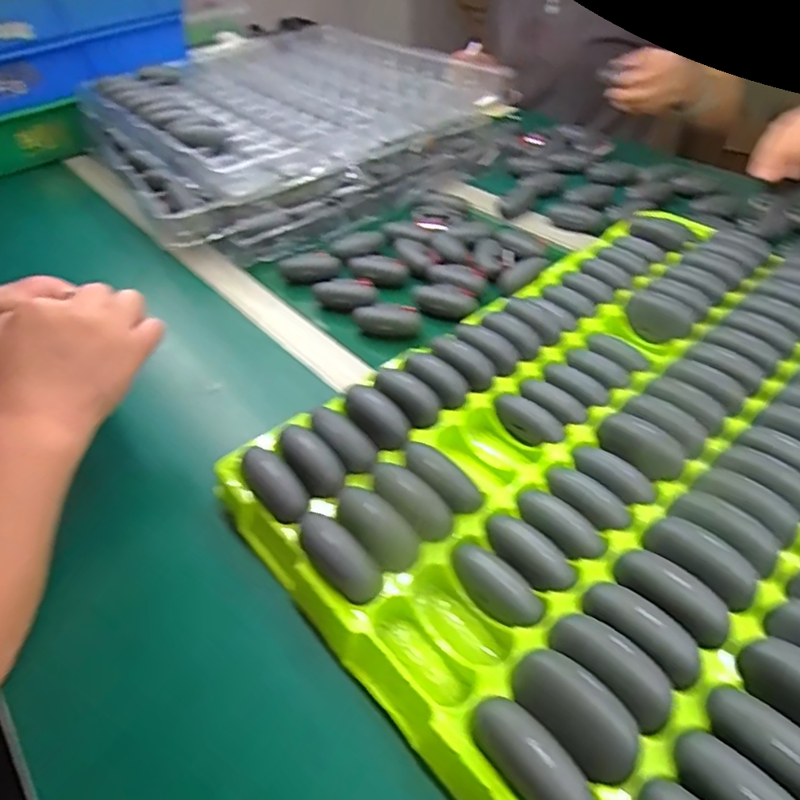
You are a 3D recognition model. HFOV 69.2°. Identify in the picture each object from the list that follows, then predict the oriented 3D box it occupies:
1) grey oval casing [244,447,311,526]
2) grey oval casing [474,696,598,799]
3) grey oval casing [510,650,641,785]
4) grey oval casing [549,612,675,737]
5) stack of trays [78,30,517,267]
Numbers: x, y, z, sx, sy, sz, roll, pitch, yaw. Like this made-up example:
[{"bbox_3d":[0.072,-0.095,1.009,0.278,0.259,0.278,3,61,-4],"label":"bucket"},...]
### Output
[{"bbox_3d":[-0.086,0.055,0.392,0.027,0.017,0.061,-32,67,-28],"label":"grey oval casing"},{"bbox_3d":[0.063,0.169,0.271,0.028,0.022,0.065,-32,51,-28],"label":"grey oval casing"},{"bbox_3d":[0.087,0.155,0.289,0.035,0.017,0.065,-33,51,-29],"label":"grey oval casing"},{"bbox_3d":[0.110,0.138,0.302,0.026,0.021,0.065,-34,51,-29],"label":"grey oval casing"},{"bbox_3d":[-0.162,-0.387,0.816,0.485,0.106,0.437,-31,50,-27],"label":"stack of trays"}]

